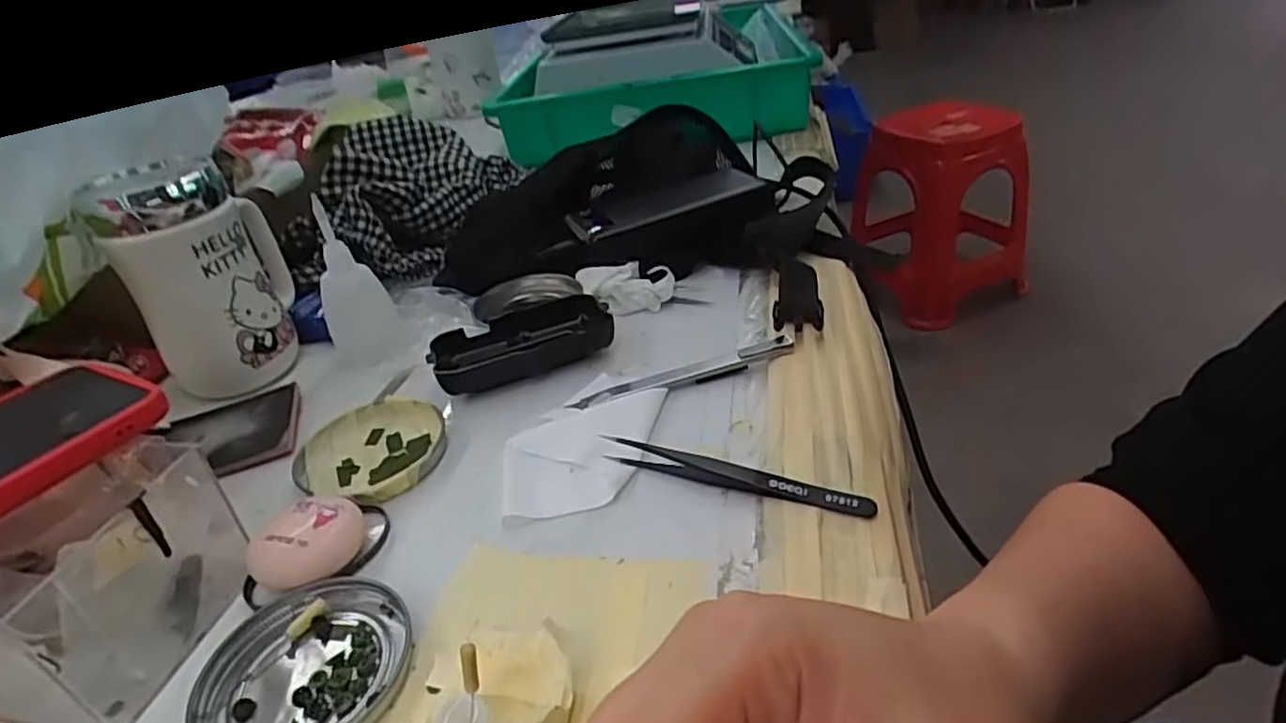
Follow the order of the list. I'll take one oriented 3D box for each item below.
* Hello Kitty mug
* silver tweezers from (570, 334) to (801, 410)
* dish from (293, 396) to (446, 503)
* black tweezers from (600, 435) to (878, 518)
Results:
[{"bbox_3d":[-0.277,-0.047,0.452,0.069,0.109,0.085,-12,33,-6],"label":"Hello Kitty mug"},{"bbox_3d":[0.024,0.006,0.399,0.129,0.014,0.015,-12,33,-6],"label":"silver tweezers"},{"bbox_3d":[-0.148,0.047,0.376,0.079,0.011,0.075,-5,33,4],"label":"dish"},{"bbox_3d":[0.041,0.052,0.323,0.127,0.014,0.009,8,36,23],"label":"black tweezers"}]

